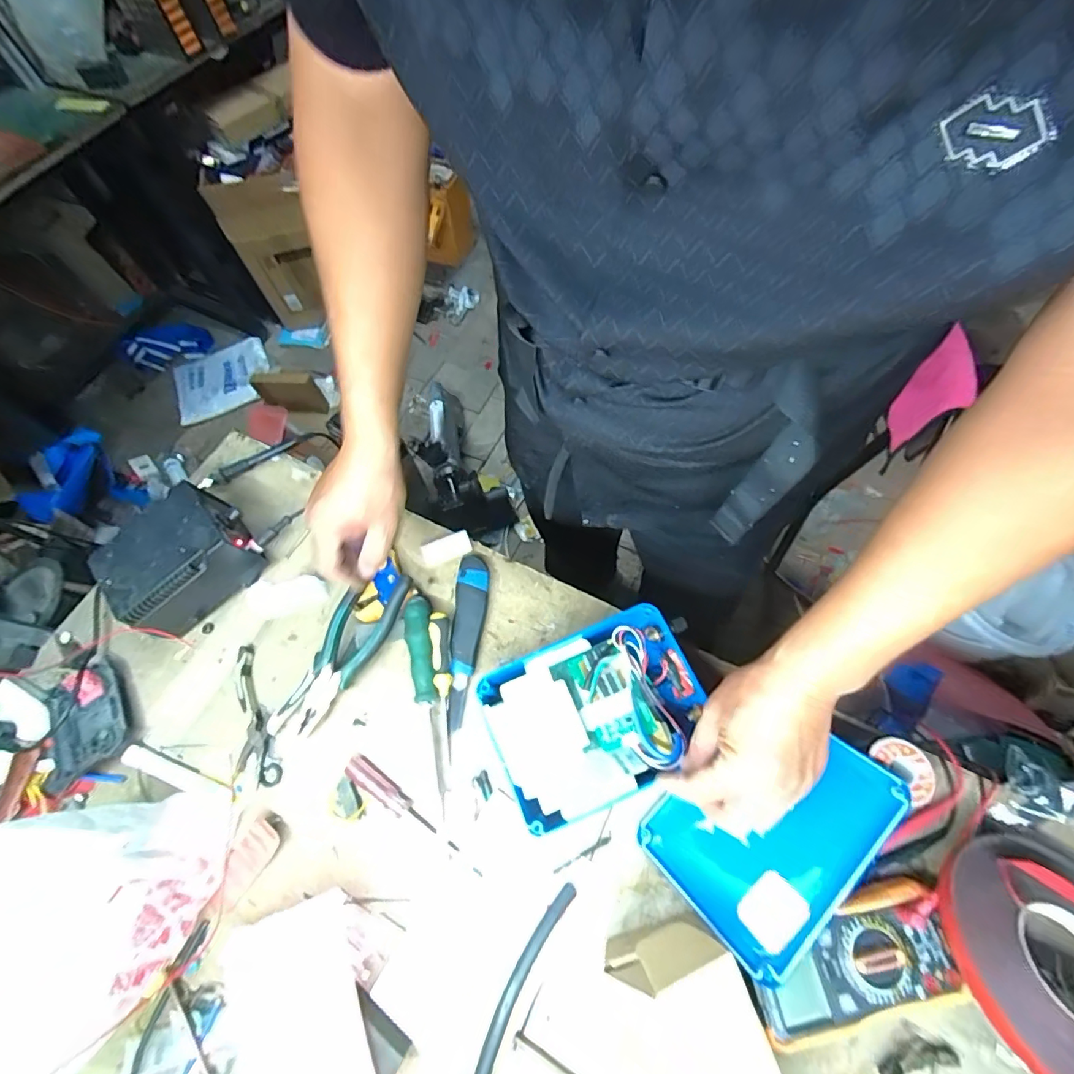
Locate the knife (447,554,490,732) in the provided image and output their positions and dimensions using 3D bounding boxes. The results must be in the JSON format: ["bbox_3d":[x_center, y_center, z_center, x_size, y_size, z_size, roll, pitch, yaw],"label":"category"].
[{"bbox_3d":[-0.080,0.113,0.560,0.038,0.019,0.195,1,65,3],"label":"knife"}]

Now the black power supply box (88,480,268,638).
[{"bbox_3d":[-0.421,0.025,0.586,0.151,0.089,0.111,-40,69,-15],"label":"black power supply box"}]

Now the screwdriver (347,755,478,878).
[{"bbox_3d":[-0.128,0.279,0.489,0.166,0.016,0.021,33,71,17],"label":"screwdriver"}]

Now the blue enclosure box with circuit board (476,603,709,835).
[{"bbox_3d":[0.057,0.166,0.470,0.198,0.045,0.147,-23,66,-8],"label":"blue enclosure box with circuit board"}]

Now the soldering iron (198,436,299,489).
[{"bbox_3d":[-0.398,-0.104,0.685,0.137,0.021,0.019,-34,68,-13],"label":"soldering iron"}]

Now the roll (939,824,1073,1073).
[{"bbox_3d":[0.391,0.315,0.365,0.149,0.026,0.156,-2,47,2],"label":"roll"}]

